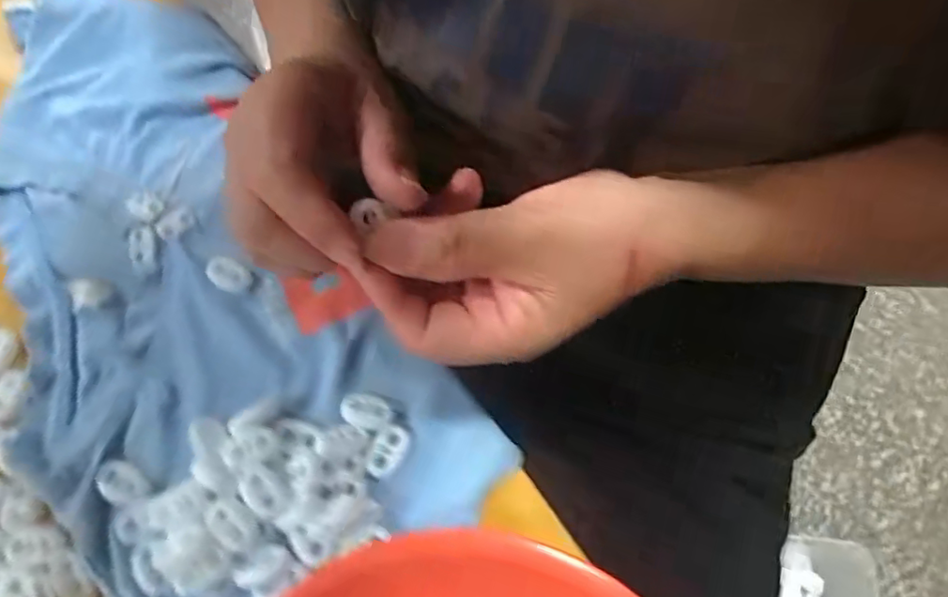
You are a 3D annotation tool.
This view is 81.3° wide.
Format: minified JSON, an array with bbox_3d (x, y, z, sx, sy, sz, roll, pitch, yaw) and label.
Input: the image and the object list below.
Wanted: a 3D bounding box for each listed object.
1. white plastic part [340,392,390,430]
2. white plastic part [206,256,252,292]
[{"bbox_3d":[-0.047,0.049,0.239,0.020,0.004,0.014,16,70,7],"label":"white plastic part"},{"bbox_3d":[-0.118,-0.012,0.263,0.022,0.010,0.013,21,70,9],"label":"white plastic part"}]

